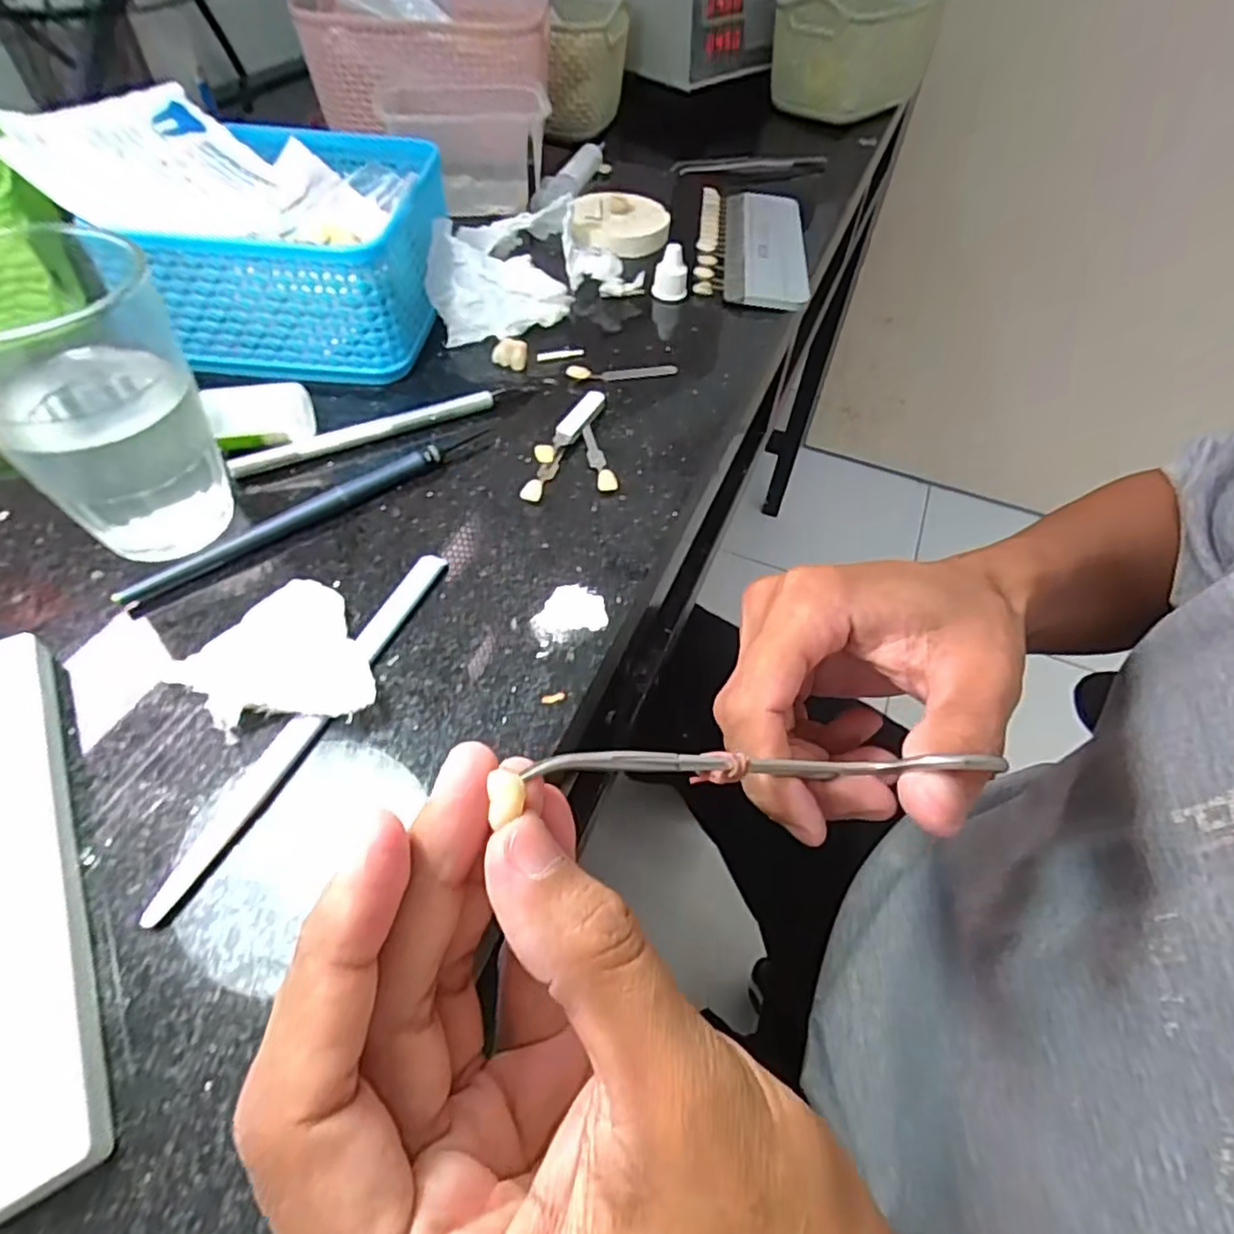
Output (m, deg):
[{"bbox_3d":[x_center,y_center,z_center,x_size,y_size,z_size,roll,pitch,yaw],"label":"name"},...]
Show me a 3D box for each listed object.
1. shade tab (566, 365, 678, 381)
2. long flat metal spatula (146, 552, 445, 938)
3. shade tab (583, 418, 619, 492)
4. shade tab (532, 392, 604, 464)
[{"bbox_3d":[0.003,-0.125,0.337,0.057,0.006,0.008,-7,53,-10],"label":"shade tab"},{"bbox_3d":[-0.095,0.028,0.214,0.011,0.005,0.139,20,54,11],"label":"long flat metal spatula"},{"bbox_3d":[-0.009,-0.072,0.295,0.008,0.006,0.047,-10,54,-12],"label":"shade tab"},{"bbox_3d":[-0.021,-0.086,0.302,0.009,0.008,0.057,22,54,12],"label":"shade tab"}]

